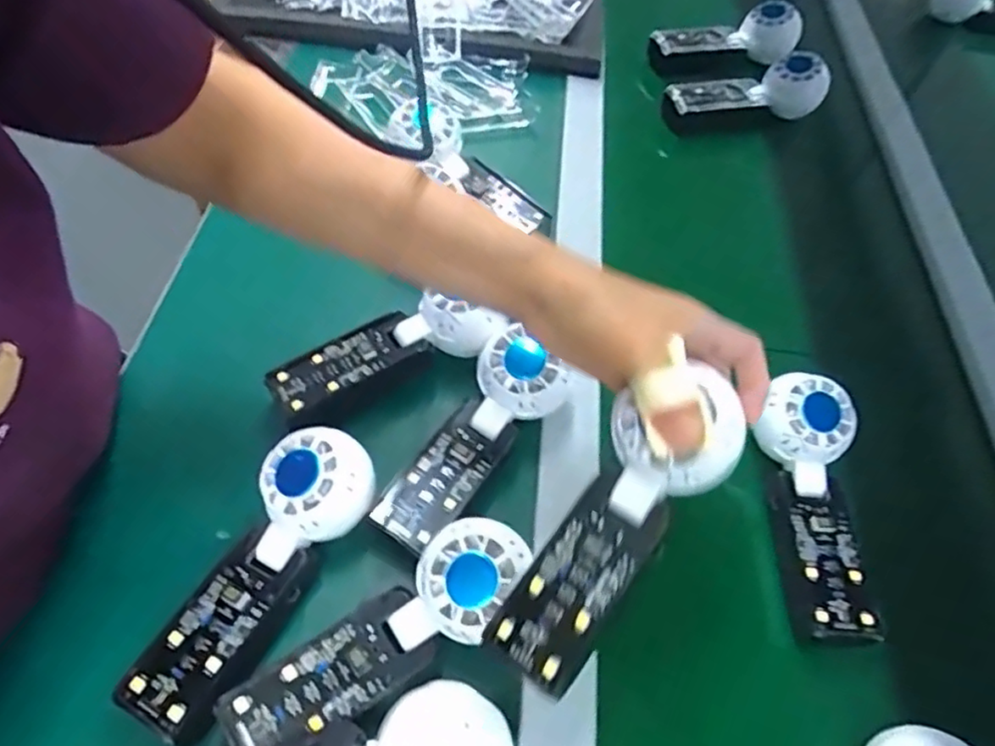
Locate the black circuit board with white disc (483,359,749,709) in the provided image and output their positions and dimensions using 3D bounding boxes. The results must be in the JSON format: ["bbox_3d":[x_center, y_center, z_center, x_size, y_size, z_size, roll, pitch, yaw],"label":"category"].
[{"bbox_3d":[0.055,0.070,0.311,0.056,0.031,0.159,38,89,23],"label":"black circuit board with white disc"}]

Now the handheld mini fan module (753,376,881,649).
[{"bbox_3d":[0.200,0.081,0.411,0.054,0.030,0.159,2,68,0],"label":"handheld mini fan module"}]

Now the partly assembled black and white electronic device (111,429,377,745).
[{"bbox_3d":[-0.129,0.103,0.344,0.055,0.035,0.163,26,58,17],"label":"partly assembled black and white electronic device"}]

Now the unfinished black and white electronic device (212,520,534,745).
[{"bbox_3d":[-0.057,0.132,0.327,0.165,0.028,0.047,-29,60,-20],"label":"unfinished black and white electronic device"}]

